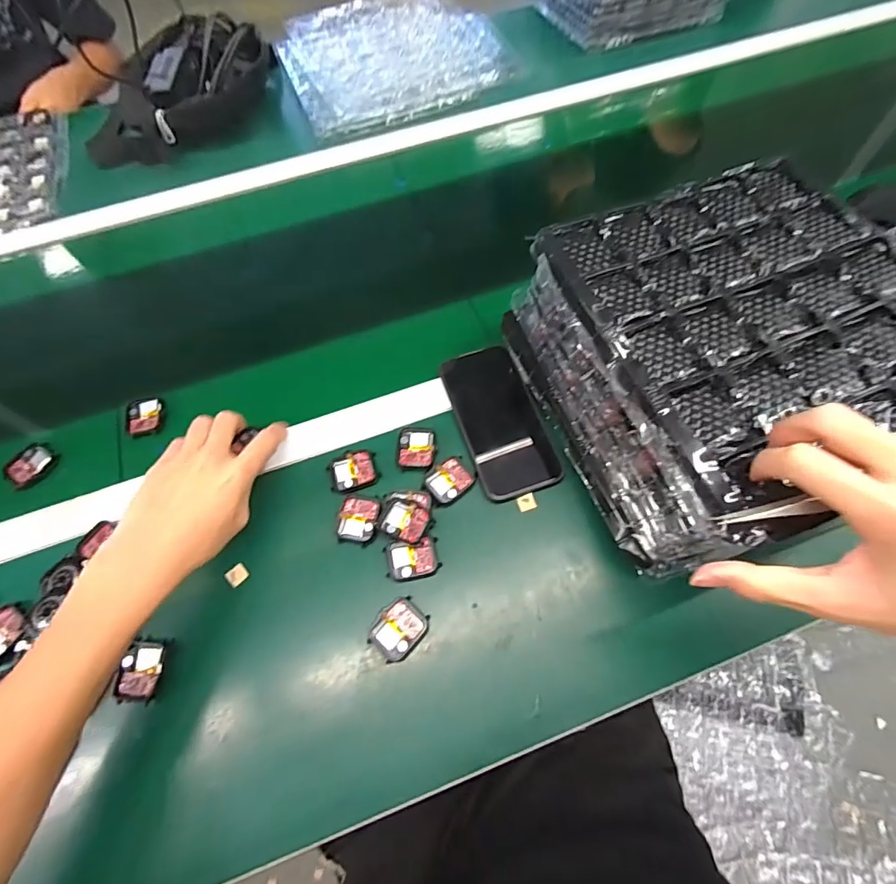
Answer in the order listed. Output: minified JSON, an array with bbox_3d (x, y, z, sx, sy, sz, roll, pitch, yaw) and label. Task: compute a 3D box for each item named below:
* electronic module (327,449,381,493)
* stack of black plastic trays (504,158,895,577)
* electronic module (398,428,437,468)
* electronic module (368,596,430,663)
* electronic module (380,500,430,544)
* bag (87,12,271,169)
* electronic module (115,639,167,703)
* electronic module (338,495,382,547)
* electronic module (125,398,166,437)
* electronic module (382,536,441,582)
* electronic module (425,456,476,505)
[{"bbox_3d":[-0.092,0.028,0.447,0.046,0.004,0.037,-17,66,-5],"label":"electronic module"},{"bbox_3d":[0.234,-0.078,0.389,0.278,0.116,0.275,-20,66,-6],"label":"stack of black plastic trays"},{"bbox_3d":[-0.031,0.005,0.454,0.036,0.004,0.042,-2,66,2],"label":"electronic module"},{"bbox_3d":[-0.041,0.157,0.386,0.038,0.010,0.045,38,73,17],"label":"electronic module"},{"bbox_3d":[-0.039,0.072,0.417,0.040,0.013,0.034,22,69,12],"label":"electronic module"},{"bbox_3d":[-0.417,-0.536,0.704,0.172,0.103,0.297,36,70,18],"label":"bag"},{"bbox_3d":[-0.253,0.190,0.383,0.030,0.017,0.045,-1,66,2],"label":"electronic module"},{"bbox_3d":[-0.083,0.072,0.426,0.037,0.006,0.043,7,66,6],"label":"electronic module"},{"bbox_3d":[-0.325,-0.028,0.494,0.039,0.004,0.045,-12,66,-3],"label":"electronic module"},{"bbox_3d":[-0.031,0.104,0.409,0.047,0.011,0.033,-8,66,-1],"label":"electronic module"},{"bbox_3d":[0.002,0.036,0.438,0.044,0.004,0.034,-35,69,-12],"label":"electronic module"}]

